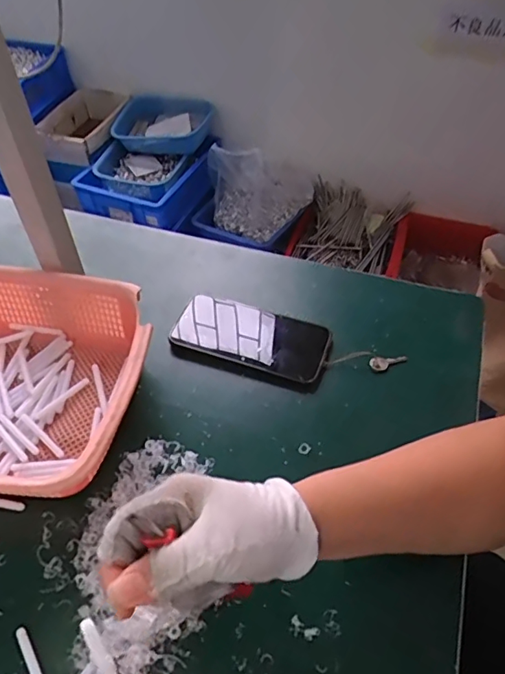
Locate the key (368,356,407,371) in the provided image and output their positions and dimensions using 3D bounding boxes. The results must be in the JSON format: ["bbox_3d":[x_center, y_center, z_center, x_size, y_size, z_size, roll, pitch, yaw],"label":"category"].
[{"bbox_3d":[0.140,0.027,0.524,0.039,0.008,0.013,-8,51,-6],"label":"key"}]

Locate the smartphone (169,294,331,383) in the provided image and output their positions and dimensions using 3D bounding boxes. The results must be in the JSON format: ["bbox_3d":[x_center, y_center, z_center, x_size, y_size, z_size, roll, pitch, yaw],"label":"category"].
[{"bbox_3d":[-0.002,-0.005,0.547,0.163,0.013,0.083,17,52,14],"label":"smartphone"}]

